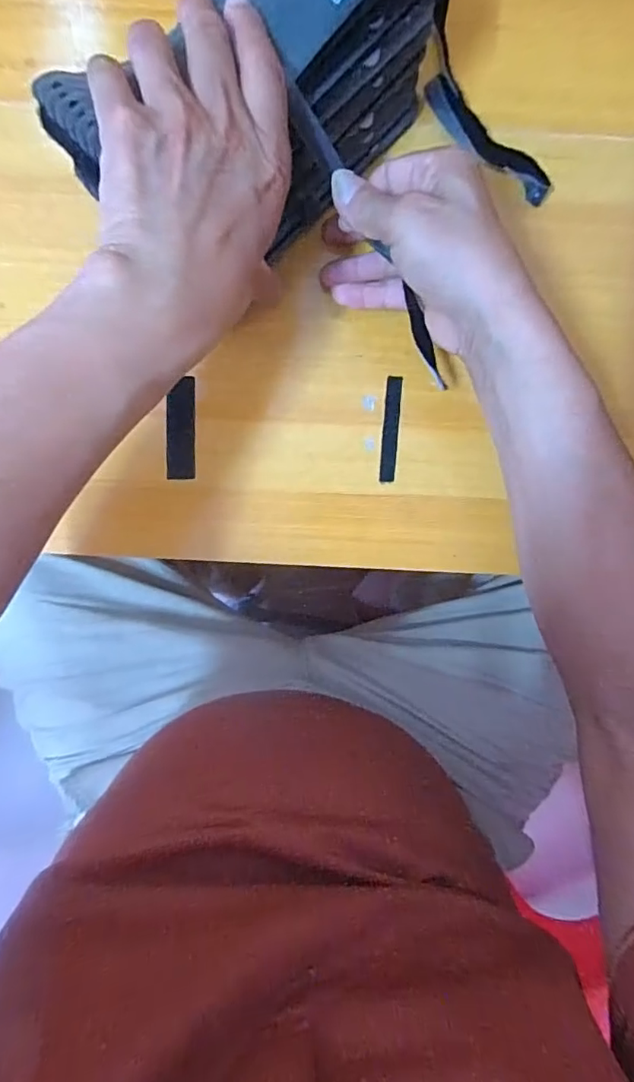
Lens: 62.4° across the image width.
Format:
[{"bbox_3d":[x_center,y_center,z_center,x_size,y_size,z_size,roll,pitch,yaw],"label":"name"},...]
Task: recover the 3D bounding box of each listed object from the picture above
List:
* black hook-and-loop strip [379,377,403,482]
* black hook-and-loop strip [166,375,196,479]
[{"bbox_3d":[0.051,-0.076,0.360,0.011,0.004,0.070,4,95,-1],"label":"black hook-and-loop strip"},{"bbox_3d":[-0.093,-0.075,0.358,0.019,0.004,0.064,1,95,0],"label":"black hook-and-loop strip"}]

